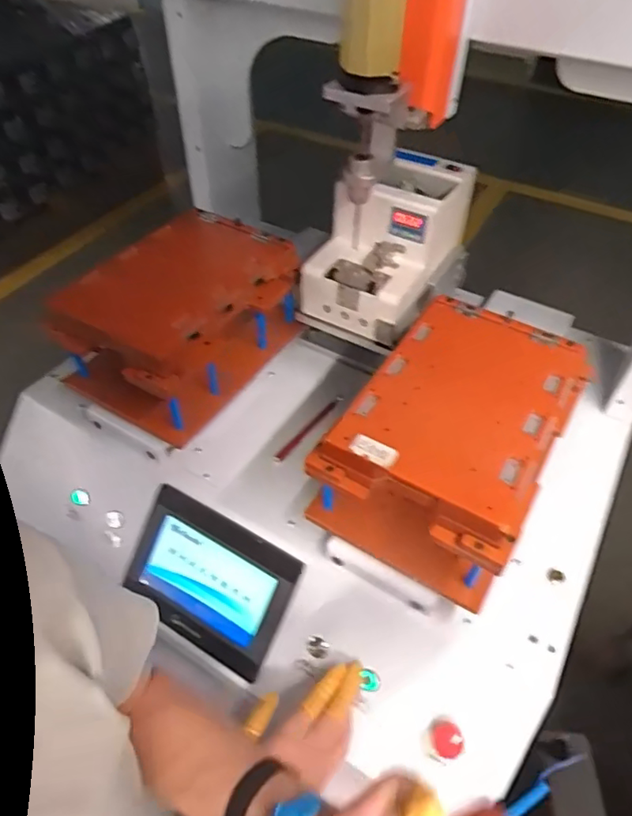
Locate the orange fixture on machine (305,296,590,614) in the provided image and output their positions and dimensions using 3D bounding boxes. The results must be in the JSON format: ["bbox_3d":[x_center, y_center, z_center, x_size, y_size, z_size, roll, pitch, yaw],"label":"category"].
[{"bbox_3d":[0.136,0.033,0.567,0.176,0.137,0.248,25,53,20],"label":"orange fixture on machine"}]

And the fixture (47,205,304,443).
[{"bbox_3d":[-0.156,-0.106,0.688,0.192,0.152,0.253,26,53,21],"label":"fixture"}]

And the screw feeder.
[{"bbox_3d":[0.091,-0.203,0.694,0.141,0.154,0.197,26,53,21],"label":"screw feeder"}]

